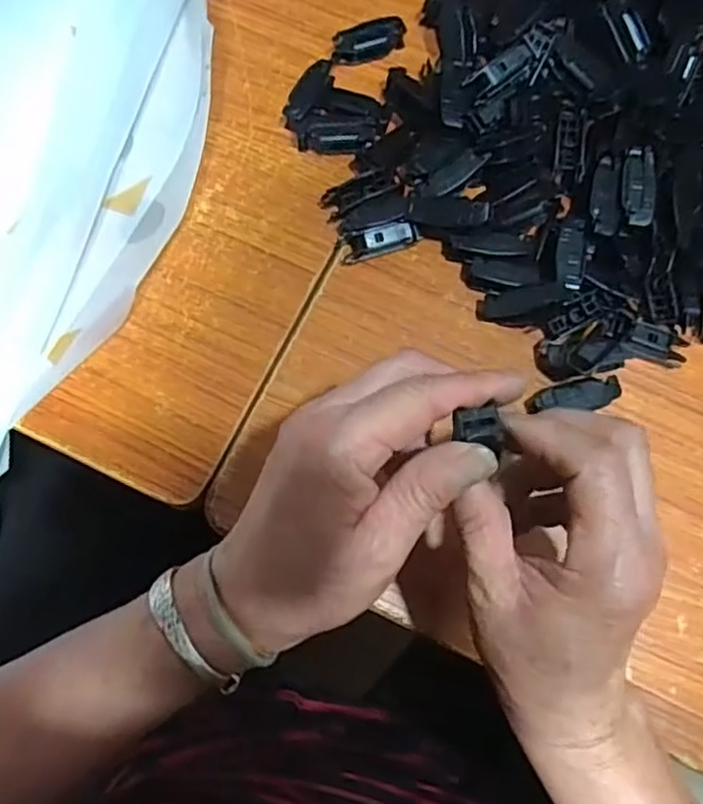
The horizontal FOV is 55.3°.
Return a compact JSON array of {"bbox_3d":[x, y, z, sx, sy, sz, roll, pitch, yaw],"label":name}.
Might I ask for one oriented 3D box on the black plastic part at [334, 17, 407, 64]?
[{"bbox_3d":[0.012,-0.238,0.443,0.050,0.015,0.015,-21,77,-7],"label":"black plastic part"}]

